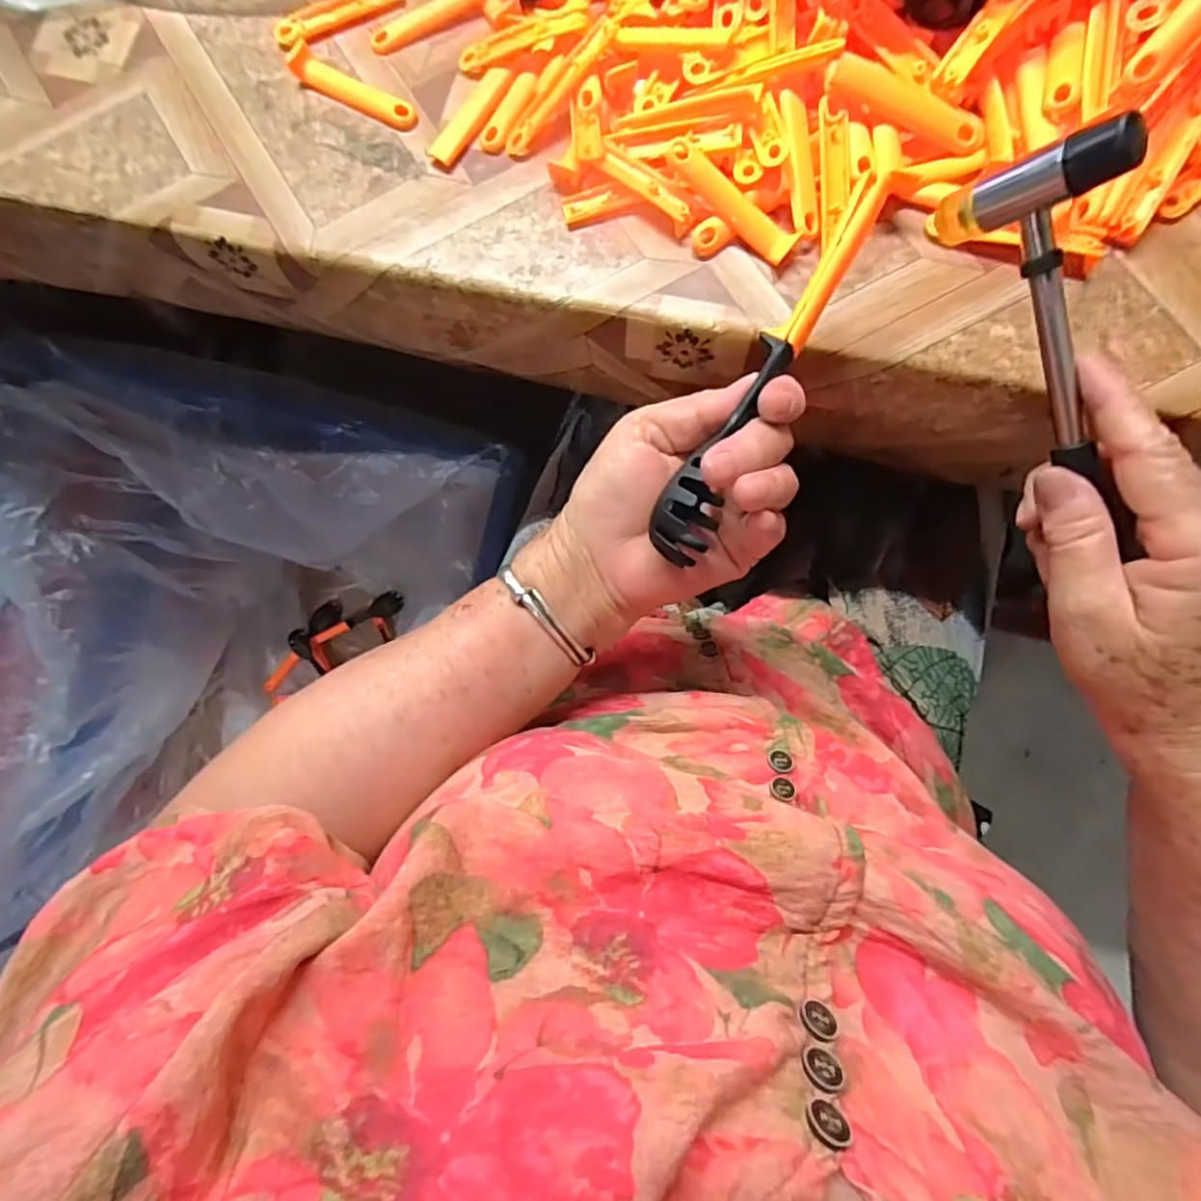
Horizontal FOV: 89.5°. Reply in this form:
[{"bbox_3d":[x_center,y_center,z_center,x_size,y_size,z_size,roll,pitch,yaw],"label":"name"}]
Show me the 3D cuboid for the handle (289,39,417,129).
[{"bbox_3d":[-0.135,-0.280,0.332,0.080,0.009,0.016,32,87,8],"label":"handle"}]

